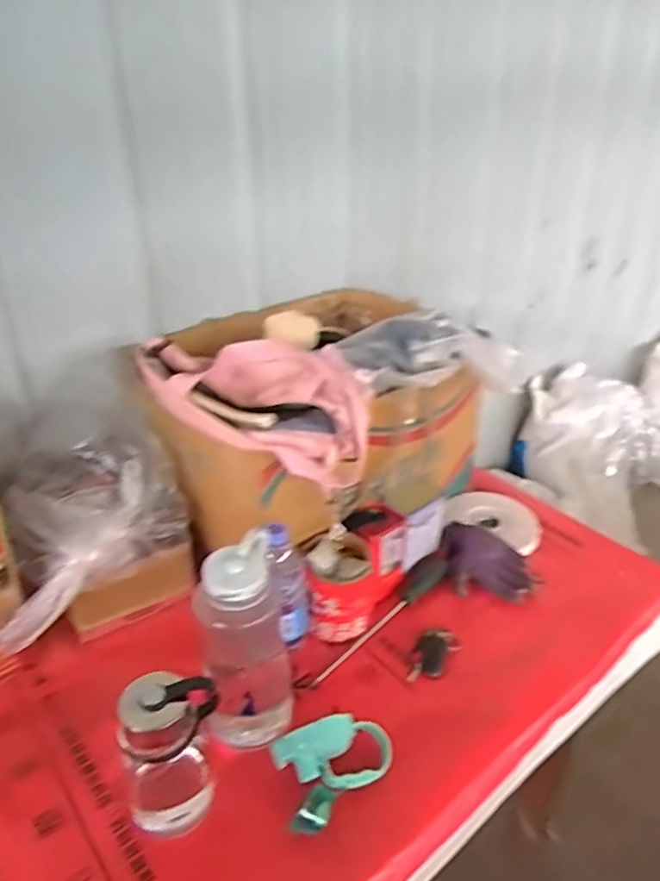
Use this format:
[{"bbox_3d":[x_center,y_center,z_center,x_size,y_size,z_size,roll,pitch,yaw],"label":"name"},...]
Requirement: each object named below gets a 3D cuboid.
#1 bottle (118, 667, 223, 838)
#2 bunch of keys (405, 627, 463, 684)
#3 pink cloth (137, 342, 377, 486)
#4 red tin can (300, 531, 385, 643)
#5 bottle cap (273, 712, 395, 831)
[{"bbox_3d":[-0.163,0.319,0.645,0.101,0.177,0.069,-14,32,-21],"label":"bottle"},{"bbox_3d":[0.138,0.291,0.852,0.051,0.018,0.092,22,37,34],"label":"bunch of keys"},{"bbox_3d":[-0.097,-0.041,0.833,0.298,0.136,0.166,2,30,5],"label":"pink cloth"},{"bbox_3d":[0.018,0.208,0.880,0.105,0.129,0.094,0,30,1],"label":"red tin can"},{"bbox_3d":[0.010,0.365,0.689,0.127,0.093,0.075,-12,31,-18],"label":"bottle cap"}]

